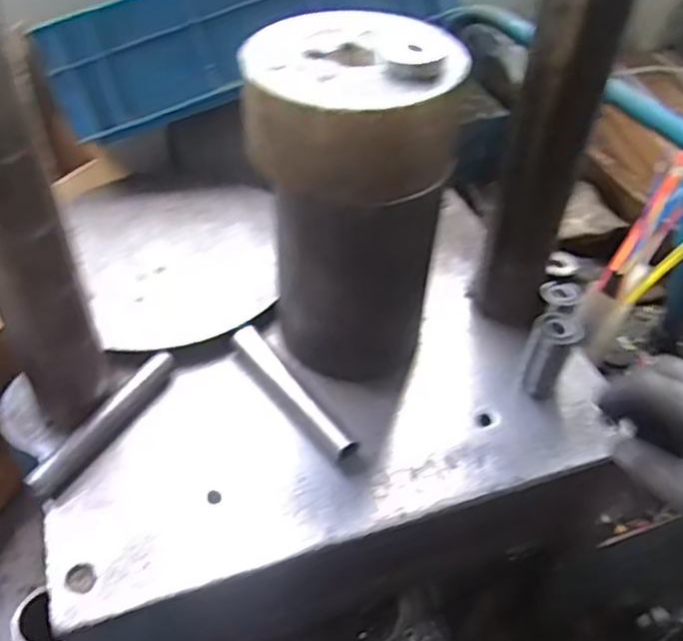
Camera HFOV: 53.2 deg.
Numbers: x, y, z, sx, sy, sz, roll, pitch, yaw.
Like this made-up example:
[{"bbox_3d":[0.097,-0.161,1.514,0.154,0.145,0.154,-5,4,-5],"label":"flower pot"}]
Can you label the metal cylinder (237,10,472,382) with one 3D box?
[{"bbox_3d":[0.005,-0.089,0.533,0.143,0.246,0.141,7,45,4],"label":"metal cylinder"}]

